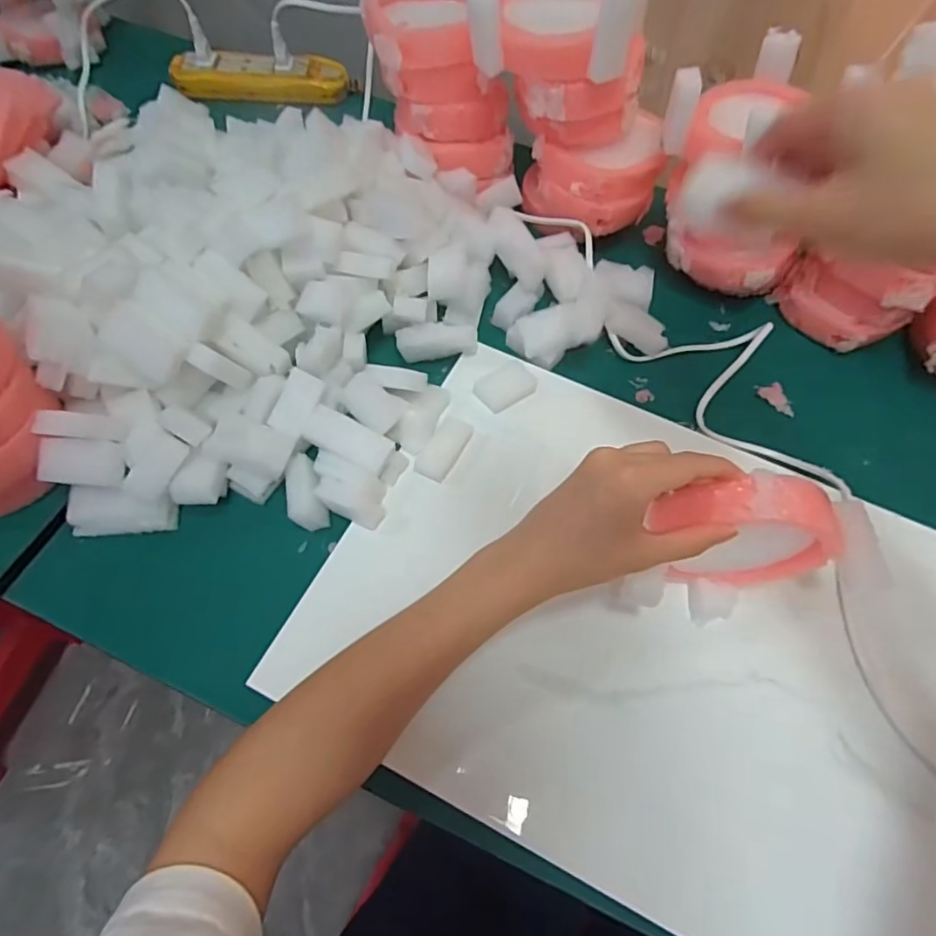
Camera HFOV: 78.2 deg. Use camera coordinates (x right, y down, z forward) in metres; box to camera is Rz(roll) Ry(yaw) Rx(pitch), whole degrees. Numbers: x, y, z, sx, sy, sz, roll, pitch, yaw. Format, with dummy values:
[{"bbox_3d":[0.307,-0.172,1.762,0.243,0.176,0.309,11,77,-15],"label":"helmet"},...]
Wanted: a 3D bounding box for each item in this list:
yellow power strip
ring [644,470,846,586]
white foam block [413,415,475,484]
[{"bbox_3d":[-0.221,-0.419,0.619,0.178,0.029,0.049,-5,62,-4],"label":"yellow power strip"},{"bbox_3d":[0.153,0.040,0.331,0.098,0.099,0.032,6,62,2],"label":"ring"},{"bbox_3d":[-0.017,-0.015,0.416,0.024,0.007,0.052,26,64,12],"label":"white foam block"}]

